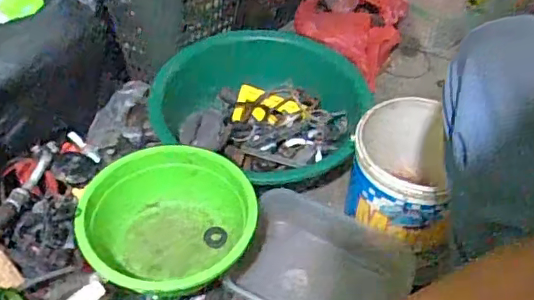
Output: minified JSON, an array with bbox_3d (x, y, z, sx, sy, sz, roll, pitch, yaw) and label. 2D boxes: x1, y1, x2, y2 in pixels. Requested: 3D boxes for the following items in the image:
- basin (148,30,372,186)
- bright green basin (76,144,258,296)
[{"bbox_3d":[0.018,-0.077,0.983,0.337,0.102,0.326,1,47,-1],"label":"basin"},{"bbox_3d":[-0.128,0.110,0.756,0.218,0.108,0.216,1,47,-1],"label":"bright green basin"}]

